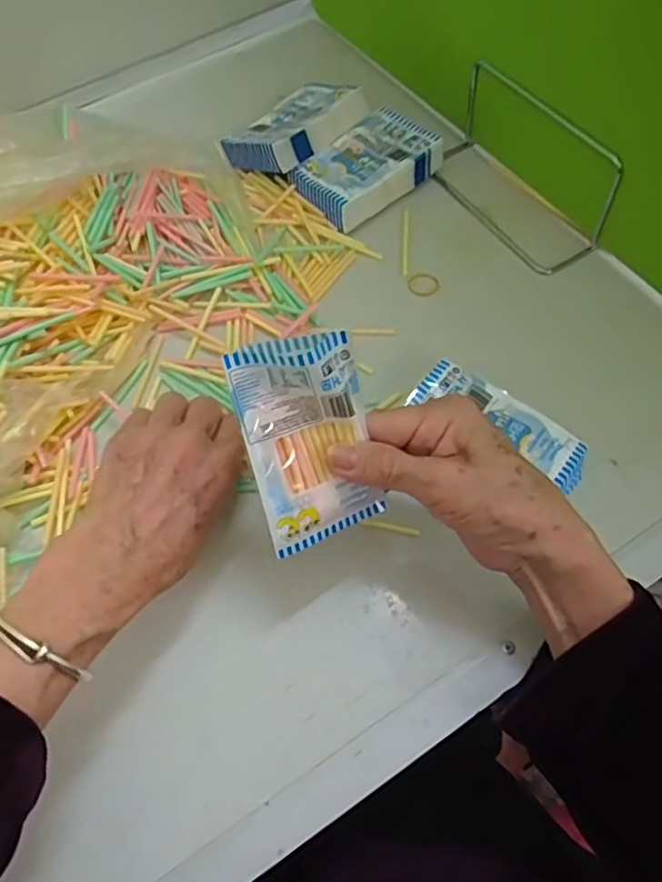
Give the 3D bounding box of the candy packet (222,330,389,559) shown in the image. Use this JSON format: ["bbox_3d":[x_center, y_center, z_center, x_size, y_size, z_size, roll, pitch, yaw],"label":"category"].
[{"bbox_3d":[-0.009,0.002,0.306,0.058,0.101,0.015,-17,23,-11],"label":"candy packet"}]

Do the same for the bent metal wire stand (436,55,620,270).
[{"bbox_3d":[0.131,-0.210,0.475,0.052,0.078,0.168,-31,66,-13],"label":"bent metal wire stand"}]

